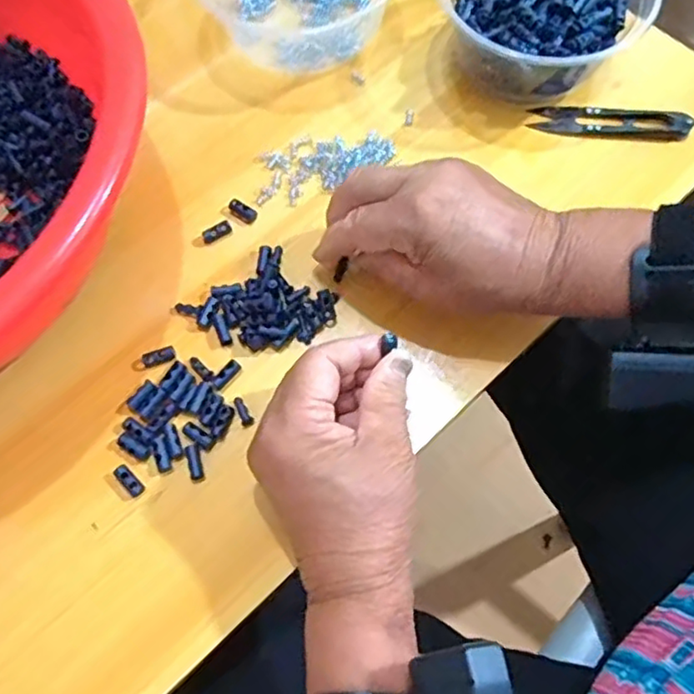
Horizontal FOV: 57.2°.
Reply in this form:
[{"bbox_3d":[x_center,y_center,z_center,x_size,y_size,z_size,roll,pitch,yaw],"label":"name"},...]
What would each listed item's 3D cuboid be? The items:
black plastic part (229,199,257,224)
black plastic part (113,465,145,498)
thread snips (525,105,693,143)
[{"bbox_3d":[-0.067,-0.087,0.405,0.021,0.004,0.010,35,74,14],"label":"black plastic part"},{"bbox_3d":[-0.118,0.072,0.344,0.008,0.005,0.019,-42,74,-13],"label":"black plastic part"},{"bbox_3d":[0.174,-0.149,0.419,0.101,0.006,0.025,9,69,5],"label":"thread snips"}]

